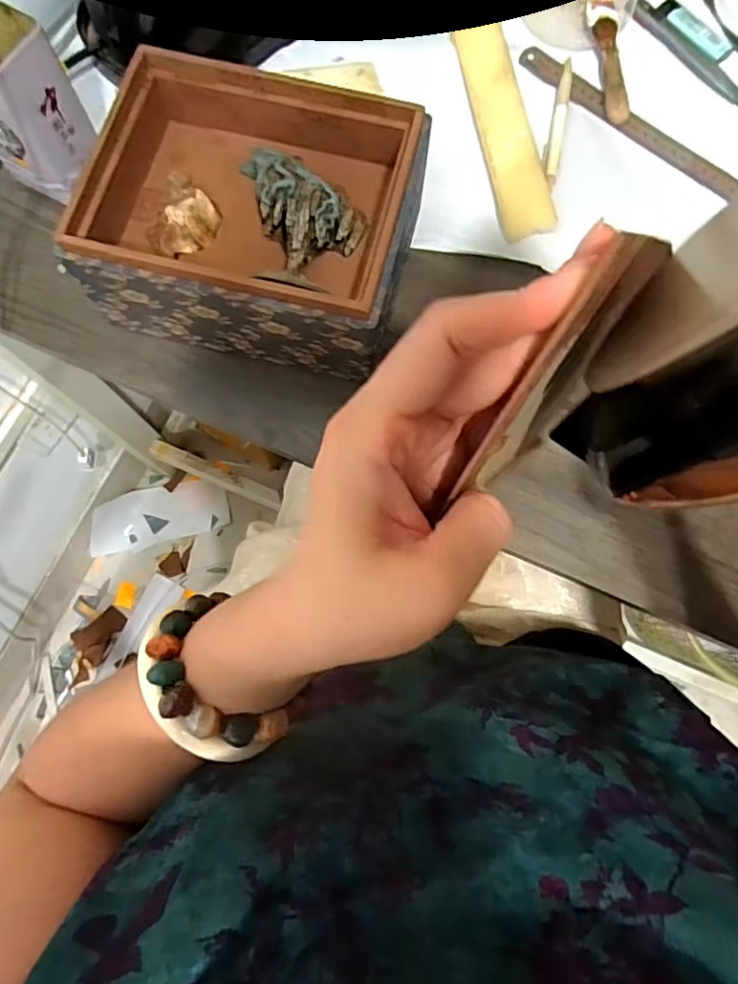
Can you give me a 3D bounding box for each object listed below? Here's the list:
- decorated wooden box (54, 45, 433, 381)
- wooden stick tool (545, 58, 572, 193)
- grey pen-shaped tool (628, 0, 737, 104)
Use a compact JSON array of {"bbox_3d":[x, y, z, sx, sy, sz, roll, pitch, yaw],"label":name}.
[{"bbox_3d":[-0.078,-0.196,0.404,0.206,0.097,0.170,13,77,3],"label":"decorated wooden box"},{"bbox_3d":[0.167,-0.324,0.481,0.012,0.010,0.128,11,77,2],"label":"wooden stick tool"},{"bbox_3d":[0.291,-0.406,0.506,0.016,0.013,0.135,-41,80,-9],"label":"grey pen-shaped tool"}]

